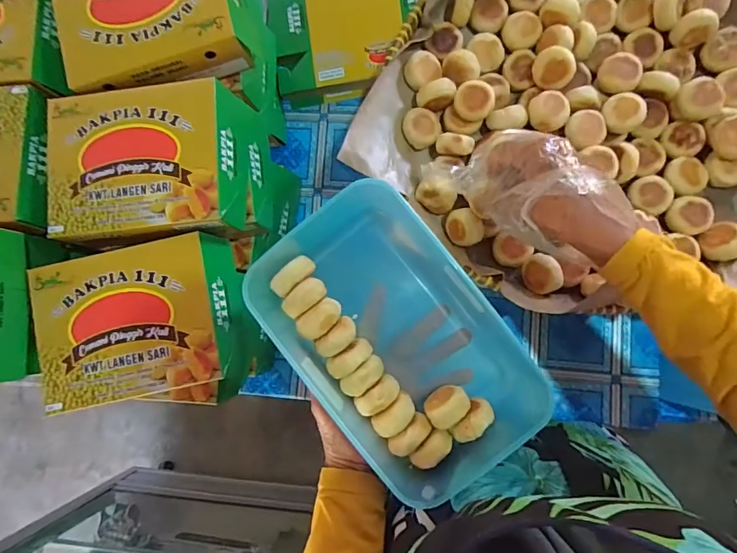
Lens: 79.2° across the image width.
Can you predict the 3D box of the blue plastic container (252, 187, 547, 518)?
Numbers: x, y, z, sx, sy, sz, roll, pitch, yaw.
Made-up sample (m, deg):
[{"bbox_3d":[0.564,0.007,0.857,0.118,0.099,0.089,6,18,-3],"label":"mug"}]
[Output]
[{"bbox_3d":[0.028,0.050,0.383,0.156,0.078,0.248,-38,84,4],"label":"blue plastic container"}]

